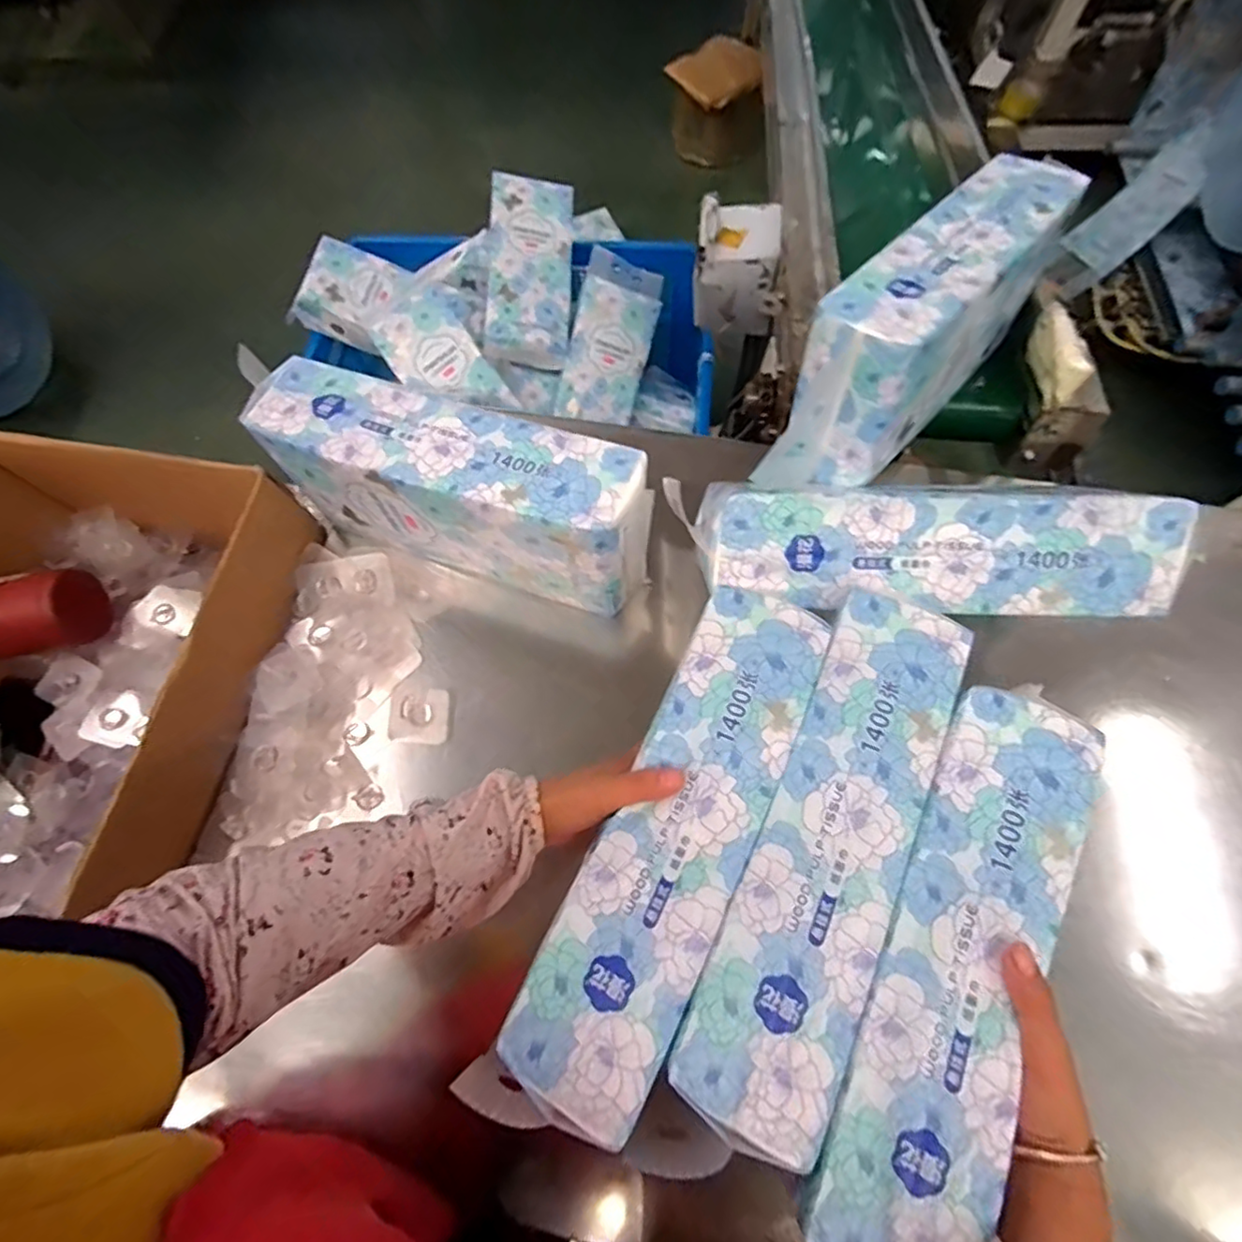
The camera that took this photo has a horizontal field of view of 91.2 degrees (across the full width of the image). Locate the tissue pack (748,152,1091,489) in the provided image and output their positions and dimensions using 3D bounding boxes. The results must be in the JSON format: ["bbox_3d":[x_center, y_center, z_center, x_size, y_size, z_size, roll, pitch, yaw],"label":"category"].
[{"bbox_3d":[0.275,-0.272,0.552,0.103,0.143,0.356,40,75,16],"label":"tissue pack"}]

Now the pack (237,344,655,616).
[{"bbox_3d":[-0.151,-0.122,0.586,0.363,0.149,0.103,17,70,9],"label":"pack"}]

